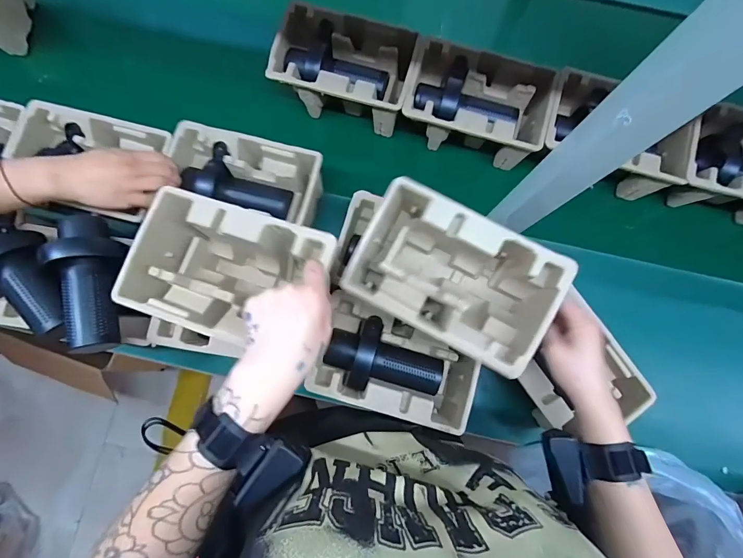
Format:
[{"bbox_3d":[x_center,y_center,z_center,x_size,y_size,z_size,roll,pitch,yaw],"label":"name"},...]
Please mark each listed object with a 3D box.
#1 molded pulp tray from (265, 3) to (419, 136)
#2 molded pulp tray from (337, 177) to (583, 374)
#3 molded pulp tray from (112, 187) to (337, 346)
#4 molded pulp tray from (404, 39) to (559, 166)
[{"bbox_3d":[-0.043,-0.349,0.627,0.225,0.094,0.146,13,83,2],"label":"molded pulp tray"},{"bbox_3d":[0.094,0.003,0.455,0.223,0.122,0.139,28,84,4],"label":"molded pulp tray"},{"bbox_3d":[-0.163,-0.006,0.450,0.223,0.125,0.138,17,83,3],"label":"molded pulp tray"},{"bbox_3d":[0.167,-0.282,0.613,0.231,0.106,0.135,19,83,3],"label":"molded pulp tray"}]

